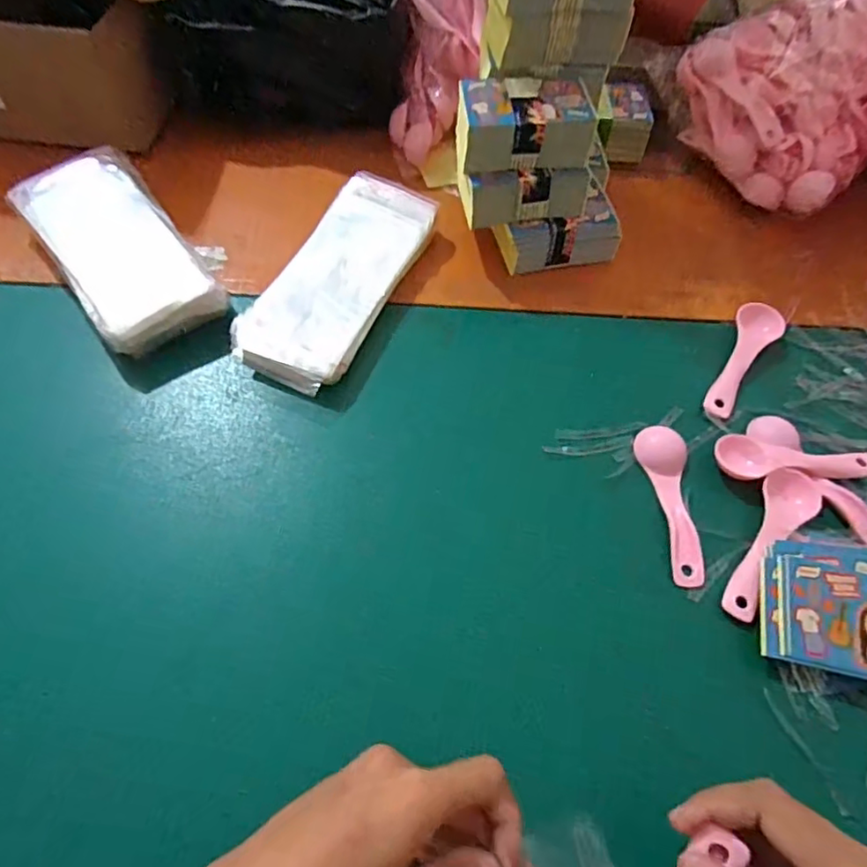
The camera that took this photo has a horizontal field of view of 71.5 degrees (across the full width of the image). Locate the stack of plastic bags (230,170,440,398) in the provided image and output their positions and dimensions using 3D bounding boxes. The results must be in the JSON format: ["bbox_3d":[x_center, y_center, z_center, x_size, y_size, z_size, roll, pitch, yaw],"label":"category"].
[{"bbox_3d":[-0.072,-0.121,0.465,0.083,0.027,0.199,24,61,13],"label":"stack of plastic bags"}]

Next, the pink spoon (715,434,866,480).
[{"bbox_3d":[0.252,0.021,0.416,0.111,0.011,0.032,6,59,2],"label":"pink spoon"}]

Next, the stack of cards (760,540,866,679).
[{"bbox_3d":[0.255,0.103,0.364,0.109,0.013,0.087,12,57,6],"label":"stack of cards"}]

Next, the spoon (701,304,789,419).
[{"bbox_3d":[0.235,-0.059,0.461,0.034,0.018,0.107,34,64,18],"label":"spoon"}]

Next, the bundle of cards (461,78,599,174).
[{"bbox_3d":[0.066,-0.230,0.446,0.096,0.034,0.059,-2,61,-5],"label":"bundle of cards"}]

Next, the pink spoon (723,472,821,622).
[{"bbox_3d":[0.217,0.066,0.391,0.033,0.010,0.118,37,65,19],"label":"pink spoon"}]

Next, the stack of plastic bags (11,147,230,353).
[{"bbox_3d":[-0.238,-0.145,0.460,0.099,0.040,0.189,-35,66,-20],"label":"stack of plastic bags"}]

